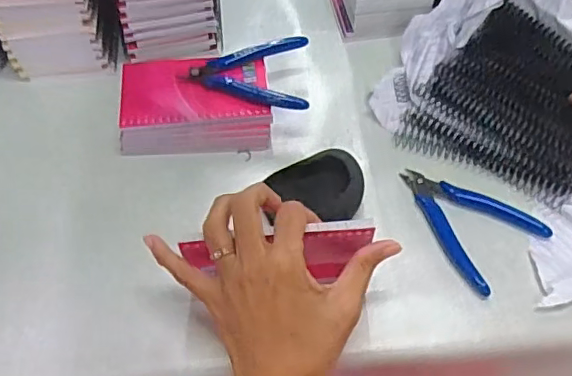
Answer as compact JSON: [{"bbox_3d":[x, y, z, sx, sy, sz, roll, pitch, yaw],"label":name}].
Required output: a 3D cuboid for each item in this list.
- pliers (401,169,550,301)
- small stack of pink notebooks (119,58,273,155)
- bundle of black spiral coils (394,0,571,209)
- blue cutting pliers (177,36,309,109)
[{"bbox_3d":[0.153,0.023,0.483,0.085,0.007,0.119,-30,61,-18],"label":"pliers"},{"bbox_3d":[-0.083,-0.077,0.528,0.132,0.034,0.087,-2,57,-1],"label":"small stack of pink notebooks"},{"bbox_3d":[0.208,-0.085,0.518,0.159,0.028,0.177,25,60,15],"label":"bundle of black spiral coils"},{"bbox_3d":[-0.036,-0.109,0.527,0.110,0.013,0.086,-1,57,0],"label":"blue cutting pliers"}]

